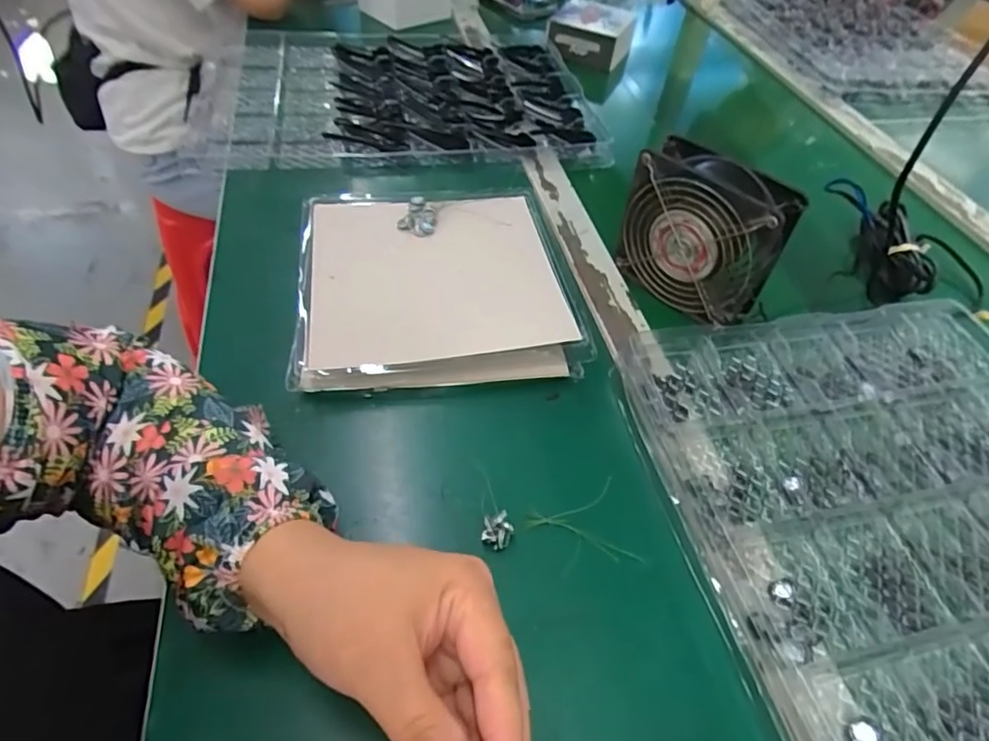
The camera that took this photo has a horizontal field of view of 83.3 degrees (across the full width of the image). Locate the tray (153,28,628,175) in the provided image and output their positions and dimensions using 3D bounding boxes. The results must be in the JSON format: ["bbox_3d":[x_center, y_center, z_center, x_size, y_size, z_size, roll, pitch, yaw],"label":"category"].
[{"bbox_3d":[-0.113,-0.336,0.650,0.440,0.025,0.322,-5,50,-9],"label":"tray"}]

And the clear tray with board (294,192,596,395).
[{"bbox_3d":[-0.049,-0.077,0.454,0.213,0.042,0.222,-6,53,-7],"label":"clear tray with board"}]

